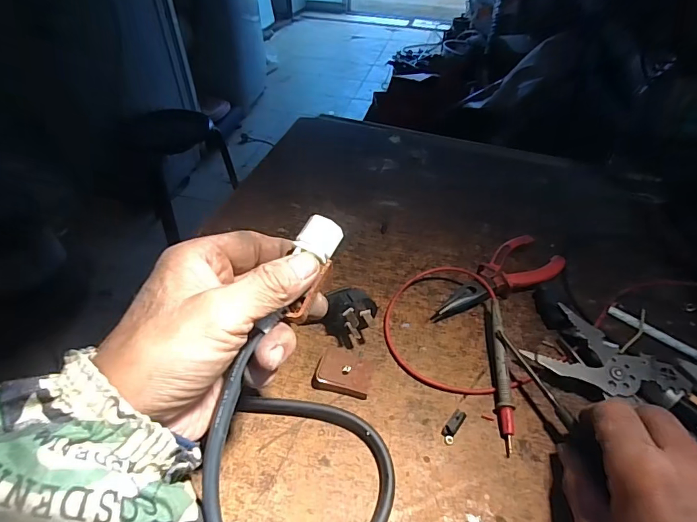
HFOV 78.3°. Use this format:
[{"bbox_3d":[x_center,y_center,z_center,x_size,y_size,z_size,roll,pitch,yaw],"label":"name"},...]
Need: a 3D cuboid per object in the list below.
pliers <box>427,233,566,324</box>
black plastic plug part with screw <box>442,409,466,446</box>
[{"bbox_3d":[0.139,0.018,0.394,0.148,0.017,0.053,-29,53,-26],"label":"pliers"},{"bbox_3d":[0.074,0.115,0.299,0.009,0.007,0.026,25,50,21],"label":"black plastic plug part with screw"}]

